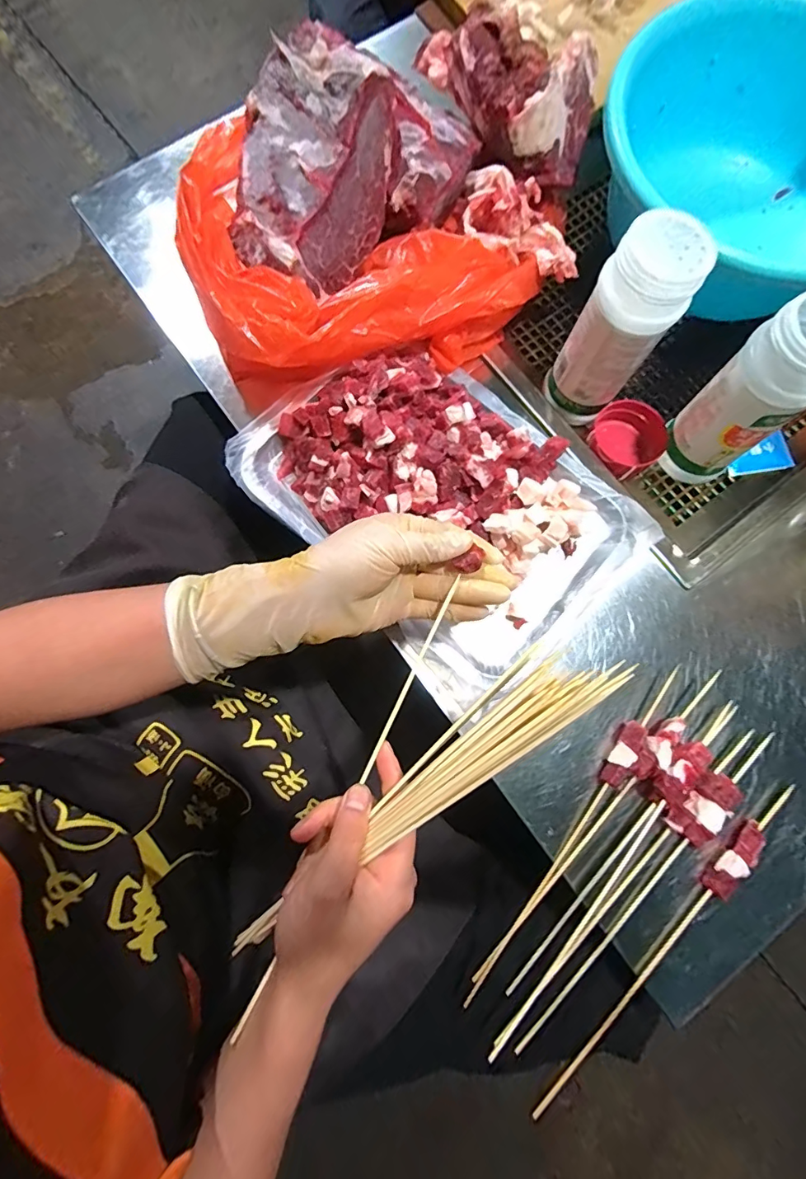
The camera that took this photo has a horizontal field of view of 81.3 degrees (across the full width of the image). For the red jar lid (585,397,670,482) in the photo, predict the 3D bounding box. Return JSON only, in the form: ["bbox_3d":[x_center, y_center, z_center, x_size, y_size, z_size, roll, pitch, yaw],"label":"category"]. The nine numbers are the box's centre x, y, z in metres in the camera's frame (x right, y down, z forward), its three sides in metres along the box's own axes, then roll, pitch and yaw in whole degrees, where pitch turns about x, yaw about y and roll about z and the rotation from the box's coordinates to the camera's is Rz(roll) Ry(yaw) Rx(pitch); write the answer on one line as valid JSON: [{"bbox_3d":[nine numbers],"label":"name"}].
[{"bbox_3d":[0.205,-0.140,0.432,0.069,0.022,0.067,0,78,0],"label":"red jar lid"}]

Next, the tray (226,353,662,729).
[{"bbox_3d":[0.030,-0.081,0.380,0.224,0.050,0.304,-42,82,-8],"label":"tray"}]

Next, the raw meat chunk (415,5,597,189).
[{"bbox_3d":[0.100,-0.435,0.402,0.090,0.065,0.155,-40,81,-8],"label":"raw meat chunk"}]

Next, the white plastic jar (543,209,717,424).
[{"bbox_3d":[0.167,-0.202,0.370,0.062,0.147,0.059,0,78,0],"label":"white plastic jar"}]

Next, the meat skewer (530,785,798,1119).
[{"bbox_3d":[0.194,0.257,0.338,0.017,0.020,0.289,42,81,8],"label":"meat skewer"}]

